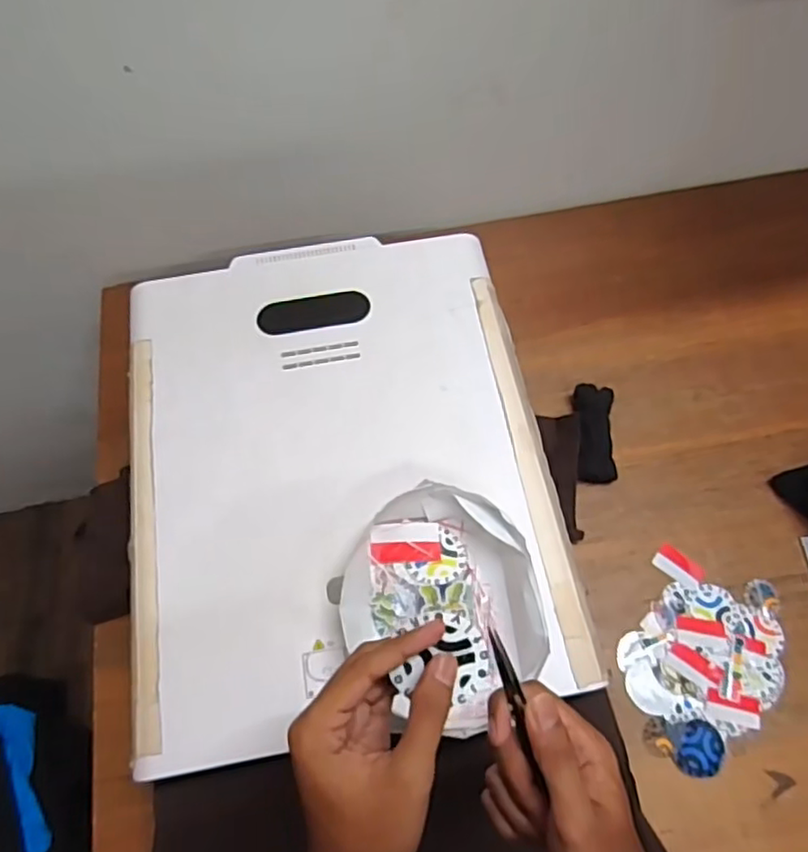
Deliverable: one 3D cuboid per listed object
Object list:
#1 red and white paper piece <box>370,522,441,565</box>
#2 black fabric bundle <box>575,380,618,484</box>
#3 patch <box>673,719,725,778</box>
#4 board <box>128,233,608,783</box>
[{"bbox_3d":[0.001,0.106,0.587,0.062,0.004,0.037,-3,58,0],"label":"red and white paper piece"},{"bbox_3d":[0.240,0.009,0.806,0.046,0.022,0.126,2,65,2],"label":"black fabric bundle"},{"bbox_3d":[0.305,0.333,0.666,0.050,0.004,0.053,0,70,1],"label":"patch"},{"bbox_3d":[-0.067,0.024,0.639,0.401,0.019,0.498,-11,65,-5],"label":"board"}]

